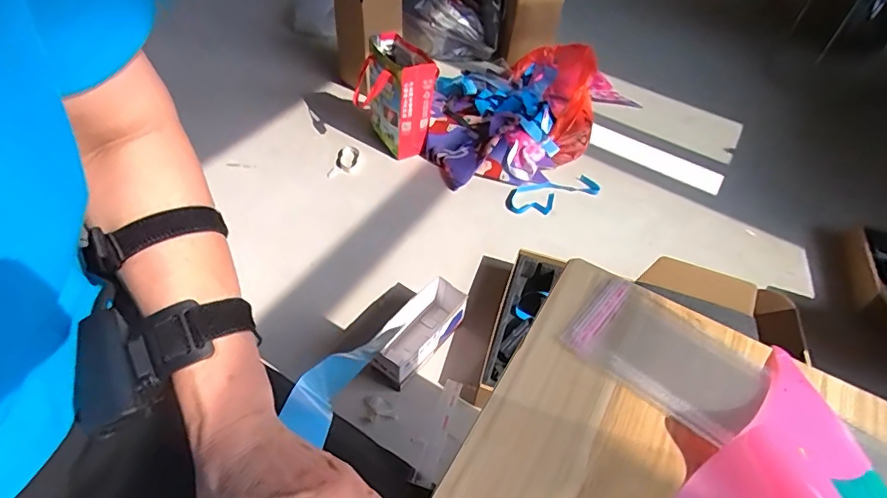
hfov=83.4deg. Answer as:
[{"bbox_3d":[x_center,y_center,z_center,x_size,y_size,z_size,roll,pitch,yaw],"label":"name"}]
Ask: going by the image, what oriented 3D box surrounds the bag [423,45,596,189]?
[{"bbox_3d":[0.206,-0.398,1.450,0.491,0.220,0.471,7,48,0],"label":"bag"}]

